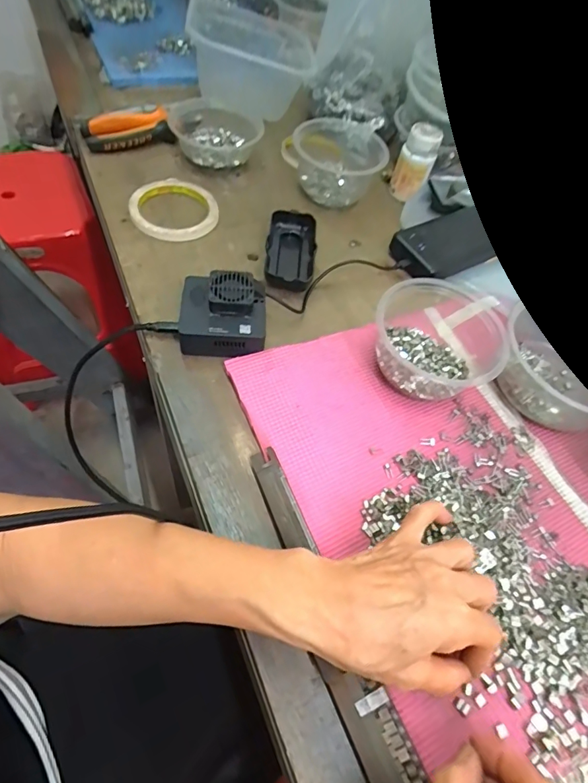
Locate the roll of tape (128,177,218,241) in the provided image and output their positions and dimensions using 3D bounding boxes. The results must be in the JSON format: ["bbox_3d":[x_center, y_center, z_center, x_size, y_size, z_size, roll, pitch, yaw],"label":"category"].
[{"bbox_3d":[-0.138,-0.214,0.512,0.100,0.019,0.098,5,58,-7],"label":"roll of tape"}]

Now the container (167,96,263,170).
[{"bbox_3d":[-0.101,-0.334,0.575,0.112,0.039,0.099,-7,60,-14],"label":"container"}]

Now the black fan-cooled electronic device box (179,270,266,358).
[{"bbox_3d":[-0.067,-0.072,0.416,0.079,0.045,0.073,2,57,-8],"label":"black fan-cooled electronic device box"}]

